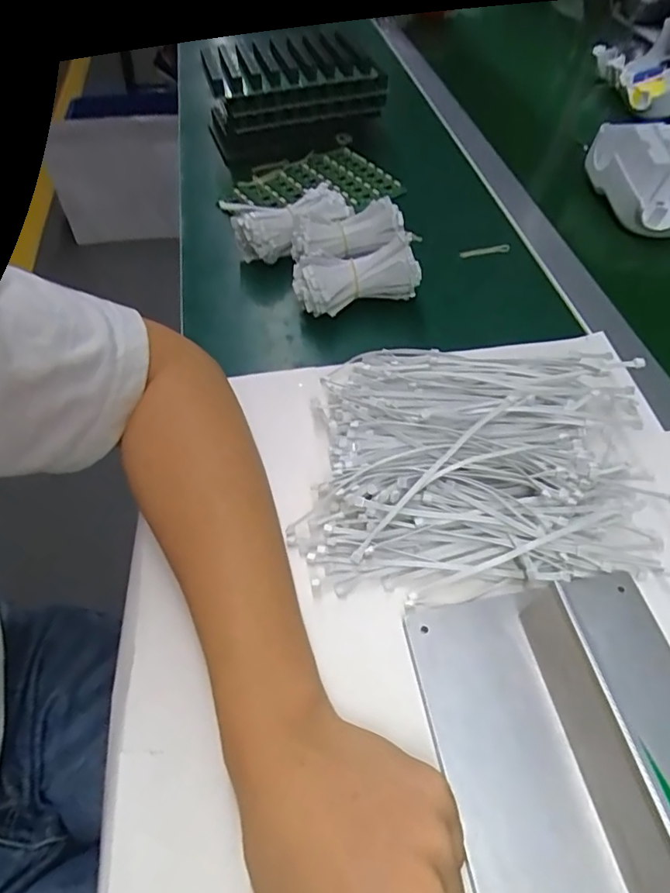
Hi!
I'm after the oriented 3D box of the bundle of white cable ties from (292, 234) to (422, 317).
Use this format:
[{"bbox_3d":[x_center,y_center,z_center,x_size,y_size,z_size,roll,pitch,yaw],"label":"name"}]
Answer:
[{"bbox_3d":[0.018,-0.144,0.448,0.106,0.053,0.042,-13,55,-10],"label":"bundle of white cable ties"}]

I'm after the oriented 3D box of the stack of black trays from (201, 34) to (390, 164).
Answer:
[{"bbox_3d":[-0.047,-0.417,0.604,0.208,0.100,0.093,-5,54,-4],"label":"stack of black trays"}]

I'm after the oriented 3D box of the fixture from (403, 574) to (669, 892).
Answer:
[{"bbox_3d":[0.129,0.154,0.228,0.140,0.045,0.199,-9,55,-7],"label":"fixture"}]

